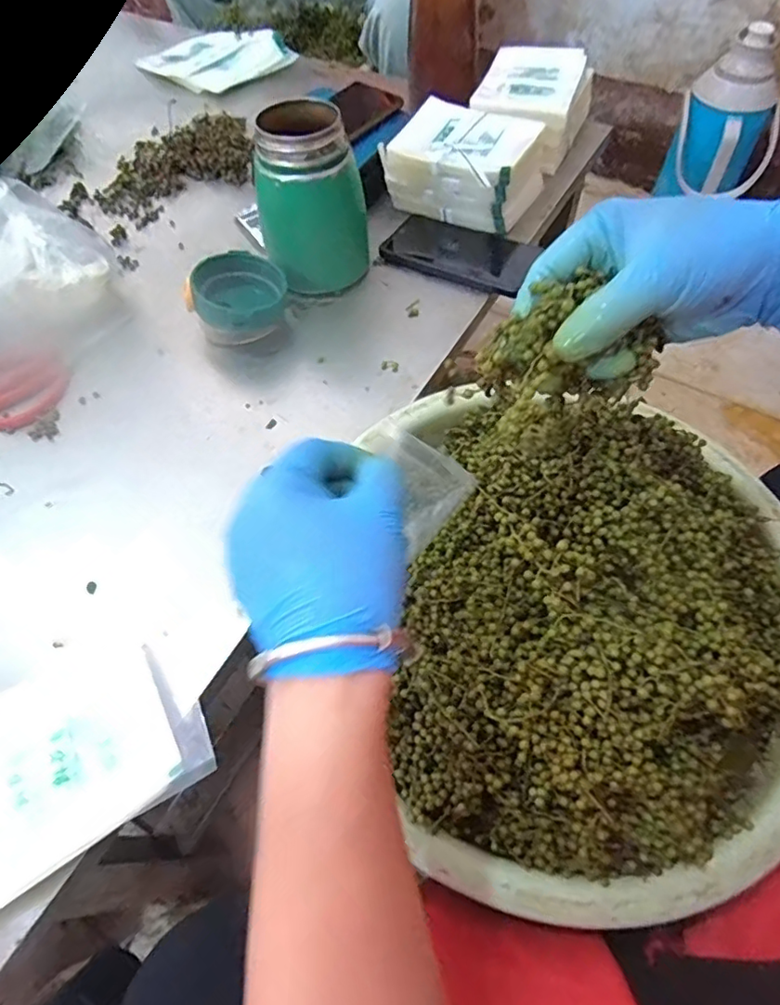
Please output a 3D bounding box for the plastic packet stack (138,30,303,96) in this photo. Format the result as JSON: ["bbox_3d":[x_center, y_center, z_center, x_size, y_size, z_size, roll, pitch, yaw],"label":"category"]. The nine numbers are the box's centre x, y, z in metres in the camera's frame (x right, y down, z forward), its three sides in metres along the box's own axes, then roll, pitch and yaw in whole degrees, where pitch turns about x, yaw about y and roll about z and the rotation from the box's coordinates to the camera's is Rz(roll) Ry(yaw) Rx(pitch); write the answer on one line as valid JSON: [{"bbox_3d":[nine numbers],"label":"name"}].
[{"bbox_3d":[-0.260,-0.663,0.845,0.212,0.039,0.156,37,66,20],"label":"plastic packet stack"}]

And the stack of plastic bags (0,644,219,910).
[{"bbox_3d":[-0.208,0.158,0.341,0.184,0.018,0.116,-28,59,-14],"label":"stack of plastic bags"}]

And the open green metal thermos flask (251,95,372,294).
[{"bbox_3d":[-0.074,-0.283,0.543,0.100,0.150,0.088,-4,59,-2],"label":"open green metal thermos flask"}]

